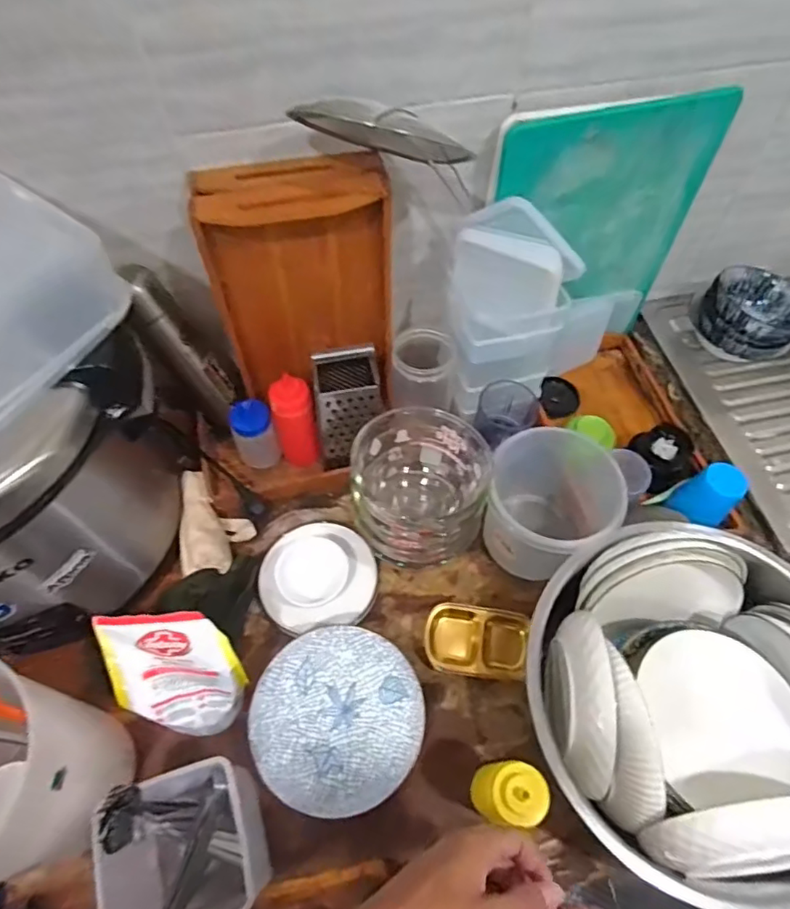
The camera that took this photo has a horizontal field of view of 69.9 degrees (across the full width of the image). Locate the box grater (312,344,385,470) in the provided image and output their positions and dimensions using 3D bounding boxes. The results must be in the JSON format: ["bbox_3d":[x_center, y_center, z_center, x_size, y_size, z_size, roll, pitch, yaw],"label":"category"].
[{"bbox_3d":[-0.065,-0.068,0.805,0.101,0.215,0.057,-21,61,-13],"label":"box grater"}]

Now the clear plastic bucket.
[{"bbox_3d":[0.205,0.071,0.796,0.158,0.185,0.180,-12,60,-8],"label":"clear plastic bucket"}]

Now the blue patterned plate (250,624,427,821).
[{"bbox_3d":[-0.066,0.308,0.668,0.191,0.029,0.194,0,59,0],"label":"blue patterned plate"}]

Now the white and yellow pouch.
[{"bbox_3d":[-0.243,0.254,0.643,0.140,0.185,0.034,-13,25,9],"label":"white and yellow pouch"}]

